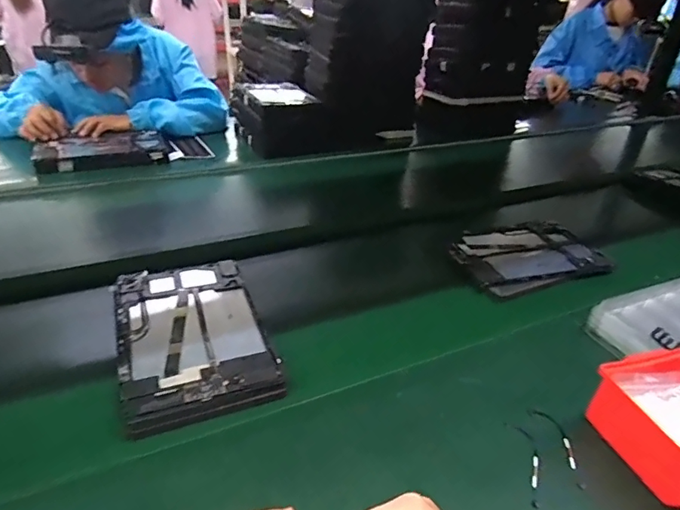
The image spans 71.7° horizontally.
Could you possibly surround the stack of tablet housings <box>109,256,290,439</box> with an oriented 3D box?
[{"bbox_3d":[-0.171,0.085,0.543,0.155,0.026,0.249,-11,34,-22],"label":"stack of tablet housings"}]

